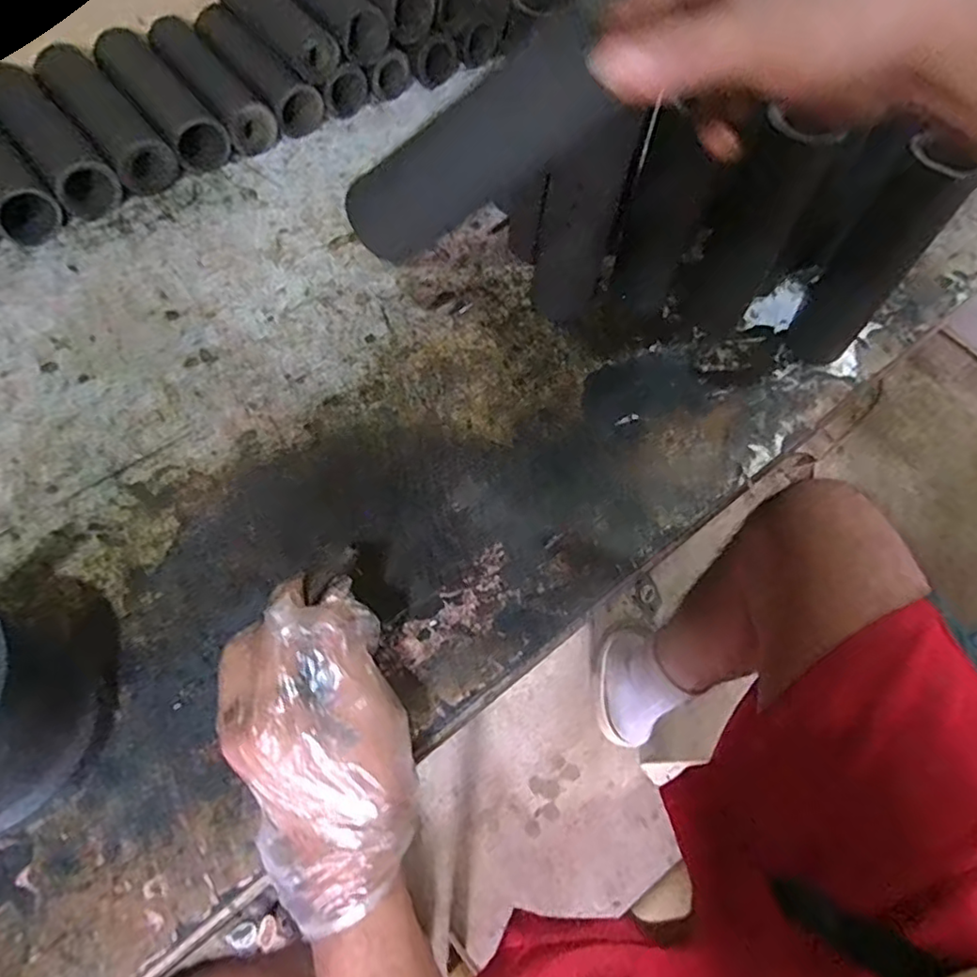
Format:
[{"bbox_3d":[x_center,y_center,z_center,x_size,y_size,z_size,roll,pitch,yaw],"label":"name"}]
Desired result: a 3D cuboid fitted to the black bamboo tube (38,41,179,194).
[{"bbox_3d":[-0.374,-0.358,0.608,0.058,0.058,0.184,-36,68,-22],"label":"black bamboo tube"}]

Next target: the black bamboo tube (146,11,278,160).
[{"bbox_3d":[-0.290,-0.421,0.647,0.049,0.055,0.180,-35,68,-22],"label":"black bamboo tube"}]

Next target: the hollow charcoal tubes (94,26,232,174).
[{"bbox_3d":[-0.334,-0.392,0.632,0.057,0.061,0.188,-35,68,-22],"label":"hollow charcoal tubes"}]

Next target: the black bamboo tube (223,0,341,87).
[{"bbox_3d":[-0.226,-0.489,0.643,0.052,0.046,0.177,-35,66,-21],"label":"black bamboo tube"}]

